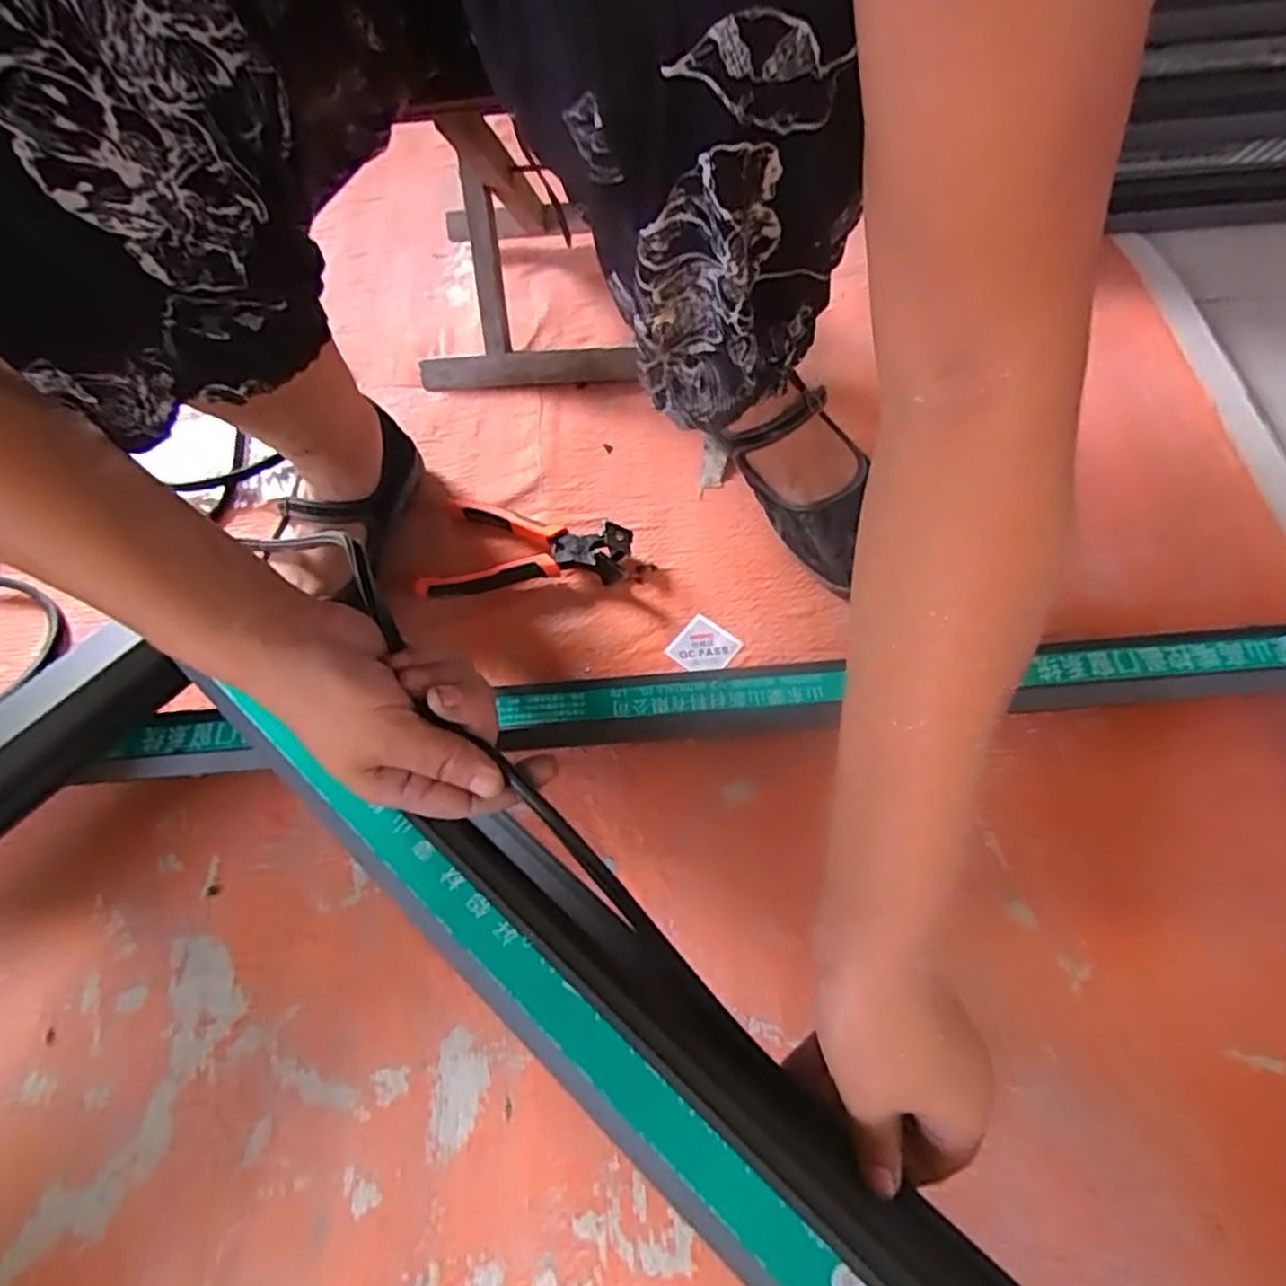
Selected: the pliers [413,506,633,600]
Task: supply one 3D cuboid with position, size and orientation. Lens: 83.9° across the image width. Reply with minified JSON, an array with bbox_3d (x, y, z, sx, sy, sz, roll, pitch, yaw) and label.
[{"bbox_3d":[-0.091,-0.068,0.560,0.154,0.032,0.093,12,62,10],"label":"pliers"}]

